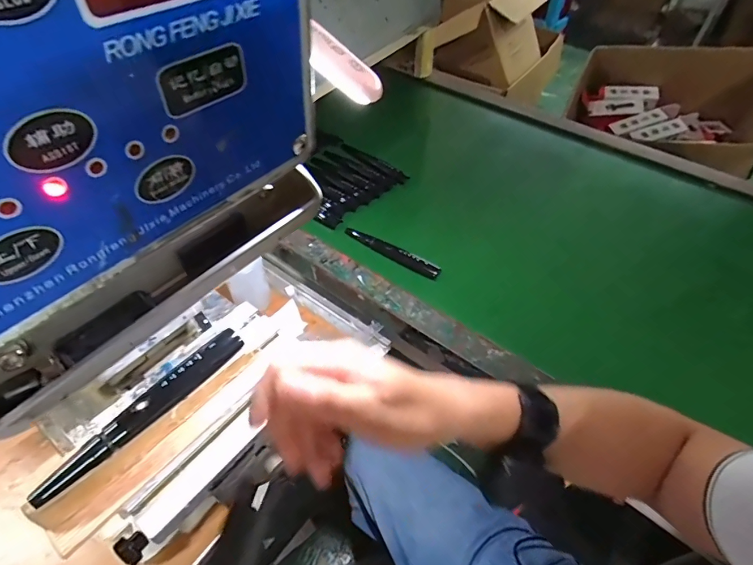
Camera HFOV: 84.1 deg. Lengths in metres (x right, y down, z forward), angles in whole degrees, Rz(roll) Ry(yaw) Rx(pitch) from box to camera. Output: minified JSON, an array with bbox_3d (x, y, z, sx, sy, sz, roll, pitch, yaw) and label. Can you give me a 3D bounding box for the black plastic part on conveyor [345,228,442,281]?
[{"bbox_3d":[0.023,-0.053,0.697,0.179,0.022,0.020,29,55,19],"label":"black plastic part on conveyor"}]

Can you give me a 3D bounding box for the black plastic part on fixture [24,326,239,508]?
[{"bbox_3d":[-0.183,0.100,0.336,0.021,0.017,0.174,33,56,22],"label":"black plastic part on fixture"}]

